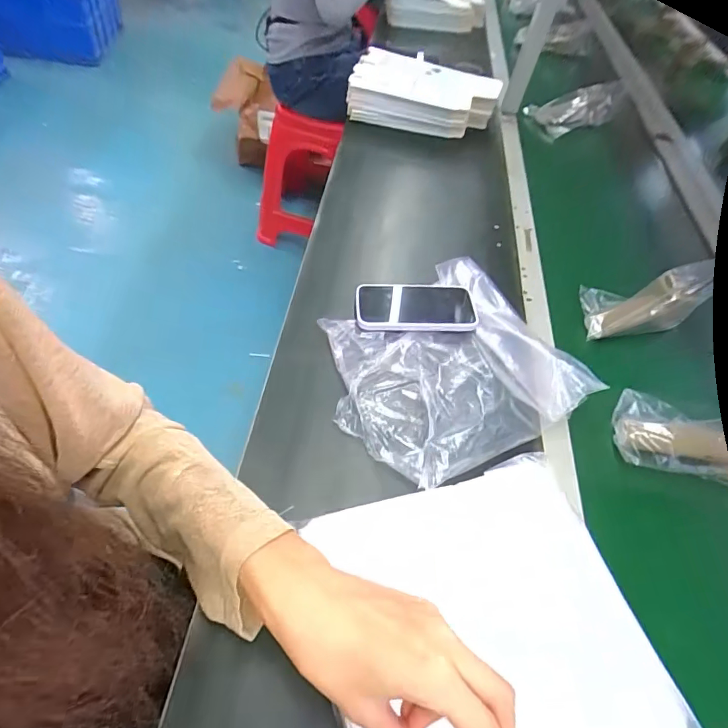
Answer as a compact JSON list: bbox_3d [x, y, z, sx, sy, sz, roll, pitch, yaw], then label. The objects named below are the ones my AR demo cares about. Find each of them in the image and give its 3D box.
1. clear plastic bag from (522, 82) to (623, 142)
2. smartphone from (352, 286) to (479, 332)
[{"bbox_3d":[0.432,-0.514,0.950,0.193,0.055,0.095,-19,56,-2],"label":"clear plastic bag"},{"bbox_3d":[0.067,-0.072,0.588,0.150,0.013,0.073,2,53,-9],"label":"smartphone"}]

